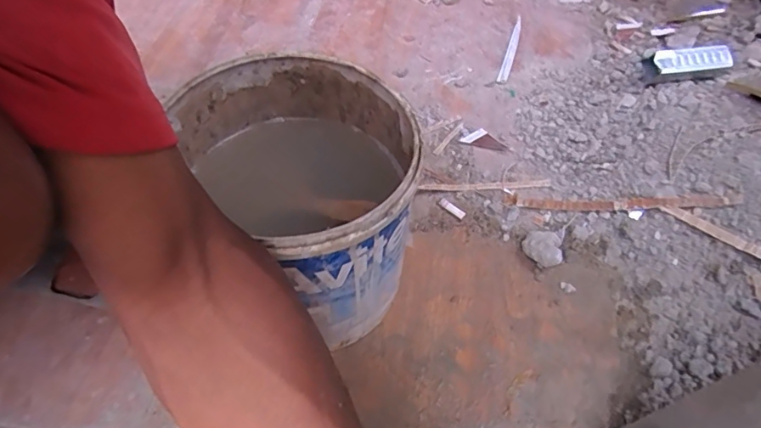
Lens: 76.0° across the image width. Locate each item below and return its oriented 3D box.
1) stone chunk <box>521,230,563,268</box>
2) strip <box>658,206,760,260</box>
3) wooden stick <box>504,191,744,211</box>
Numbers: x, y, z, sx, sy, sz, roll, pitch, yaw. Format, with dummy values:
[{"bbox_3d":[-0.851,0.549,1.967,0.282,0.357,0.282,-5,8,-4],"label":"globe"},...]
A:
[{"bbox_3d":[0.159,0.035,0.482,0.033,0.026,0.033,7,57,6],"label":"stone chunk"},{"bbox_3d":[0.327,0.018,0.475,0.103,0.008,0.012,32,63,20],"label":"strip"},{"bbox_3d":[0.245,-0.012,0.506,0.219,0.012,0.015,0,56,15],"label":"wooden stick"}]

